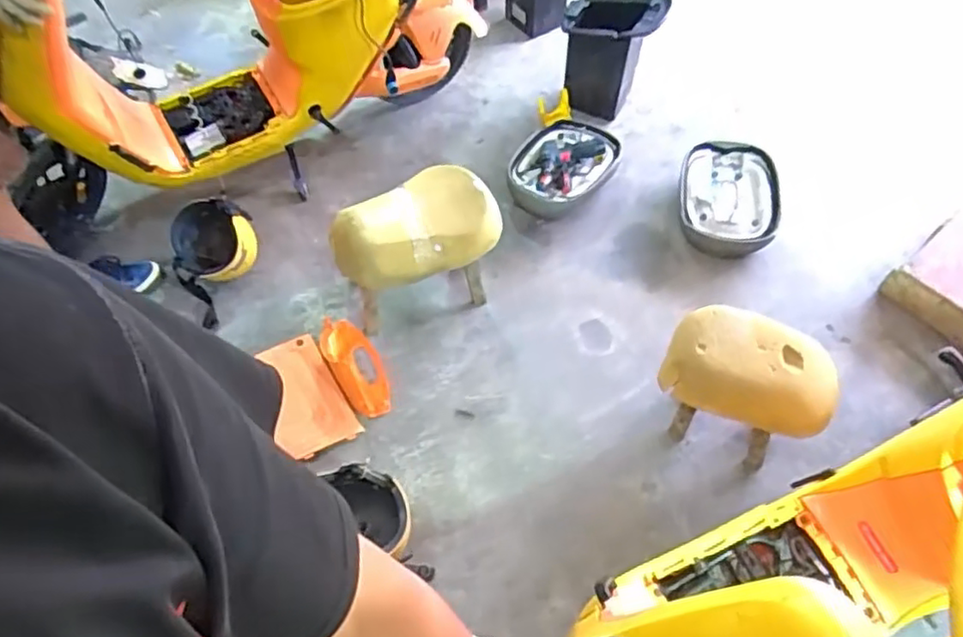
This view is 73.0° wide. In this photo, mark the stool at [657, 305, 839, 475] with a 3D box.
[{"bbox_3d":[0.572,0.158,1.448,0.335,0.291,0.202,22,60,16],"label":"stool"}]

